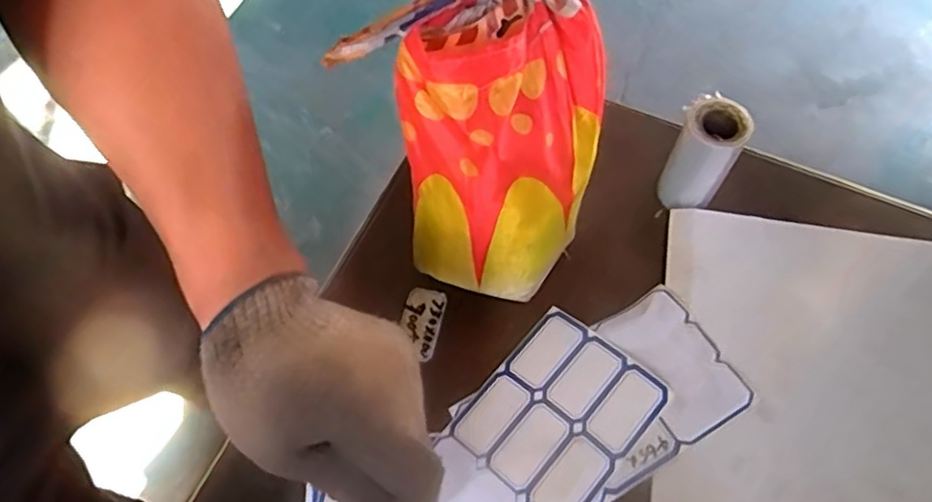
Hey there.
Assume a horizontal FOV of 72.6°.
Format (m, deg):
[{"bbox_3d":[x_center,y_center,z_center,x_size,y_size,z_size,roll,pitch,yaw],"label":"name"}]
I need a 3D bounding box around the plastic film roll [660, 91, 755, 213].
[{"bbox_3d":[0.193,-0.078,0.519,0.048,0.095,0.046,0,65,1],"label":"plastic film roll"}]

